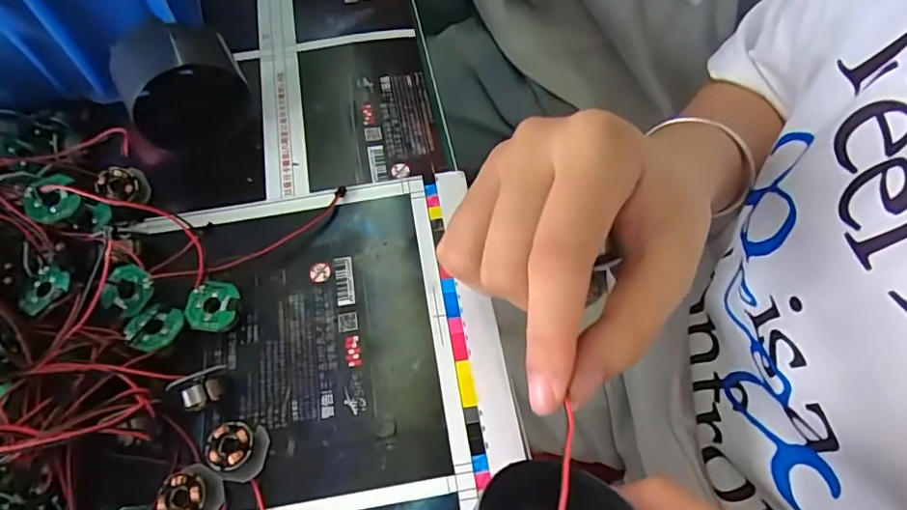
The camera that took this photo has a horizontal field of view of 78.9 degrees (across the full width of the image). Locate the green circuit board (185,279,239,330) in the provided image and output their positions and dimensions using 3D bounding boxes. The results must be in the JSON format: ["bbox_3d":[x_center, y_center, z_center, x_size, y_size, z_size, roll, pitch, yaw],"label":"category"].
[{"bbox_3d":[-0.096,0.020,0.219,0.020,0.004,0.020,2,65,1],"label":"green circuit board"}]

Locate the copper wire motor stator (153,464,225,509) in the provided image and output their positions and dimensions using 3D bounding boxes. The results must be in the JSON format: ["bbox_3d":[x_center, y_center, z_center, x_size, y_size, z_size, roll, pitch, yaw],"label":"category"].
[{"bbox_3d":[-0.091,0.084,0.191,0.018,0.012,0.018,0,63,1],"label":"copper wire motor stator"}]

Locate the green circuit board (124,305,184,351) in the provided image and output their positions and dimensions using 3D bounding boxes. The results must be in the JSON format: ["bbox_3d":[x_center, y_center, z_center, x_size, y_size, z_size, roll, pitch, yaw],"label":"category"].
[{"bbox_3d":[-0.116,0.028,0.213,0.020,0.004,0.018,14,64,8],"label":"green circuit board"}]

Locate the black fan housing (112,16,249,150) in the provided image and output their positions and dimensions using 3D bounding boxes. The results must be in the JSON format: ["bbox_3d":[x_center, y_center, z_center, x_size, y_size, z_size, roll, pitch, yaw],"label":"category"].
[{"bbox_3d":[-0.125,-0.079,0.256,0.049,0.049,0.042,-29,66,-13],"label":"black fan housing"}]

